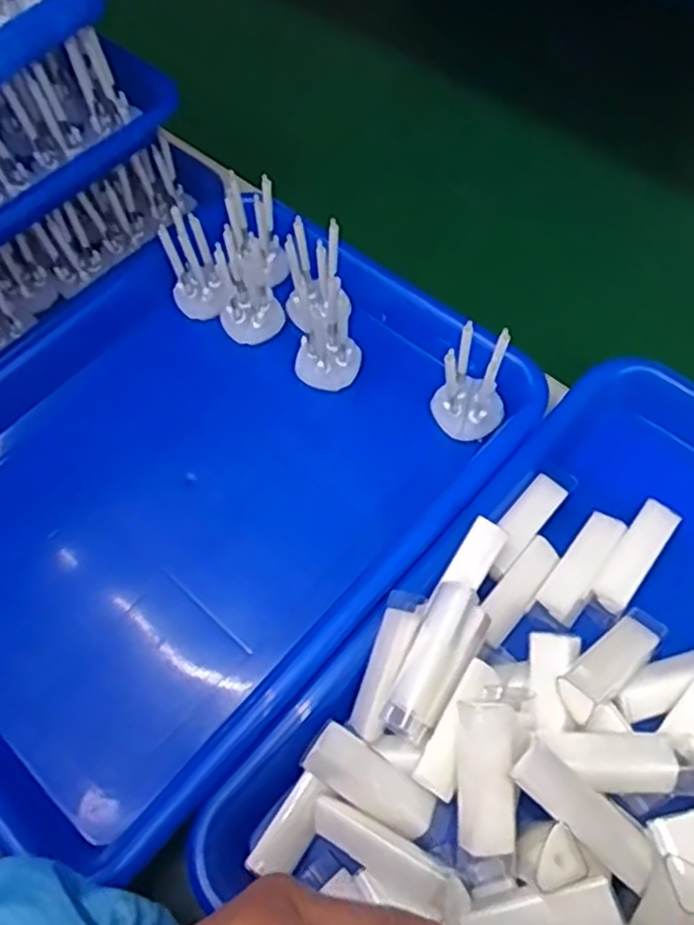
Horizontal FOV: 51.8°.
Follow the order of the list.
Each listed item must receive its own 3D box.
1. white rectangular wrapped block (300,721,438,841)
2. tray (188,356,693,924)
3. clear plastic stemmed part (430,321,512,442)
[{"bbox_3d":[0.010,0.134,0.299,0.055,0.013,0.022,28,67,18],"label":"white rectangular wrapped block"},{"bbox_3d":[0.126,0.108,0.295,0.232,0.048,0.328,38,70,21],"label":"tray"},{"bbox_3d":[0.064,-0.040,0.369,0.036,0.056,0.032,7,62,8],"label":"clear plastic stemmed part"}]

